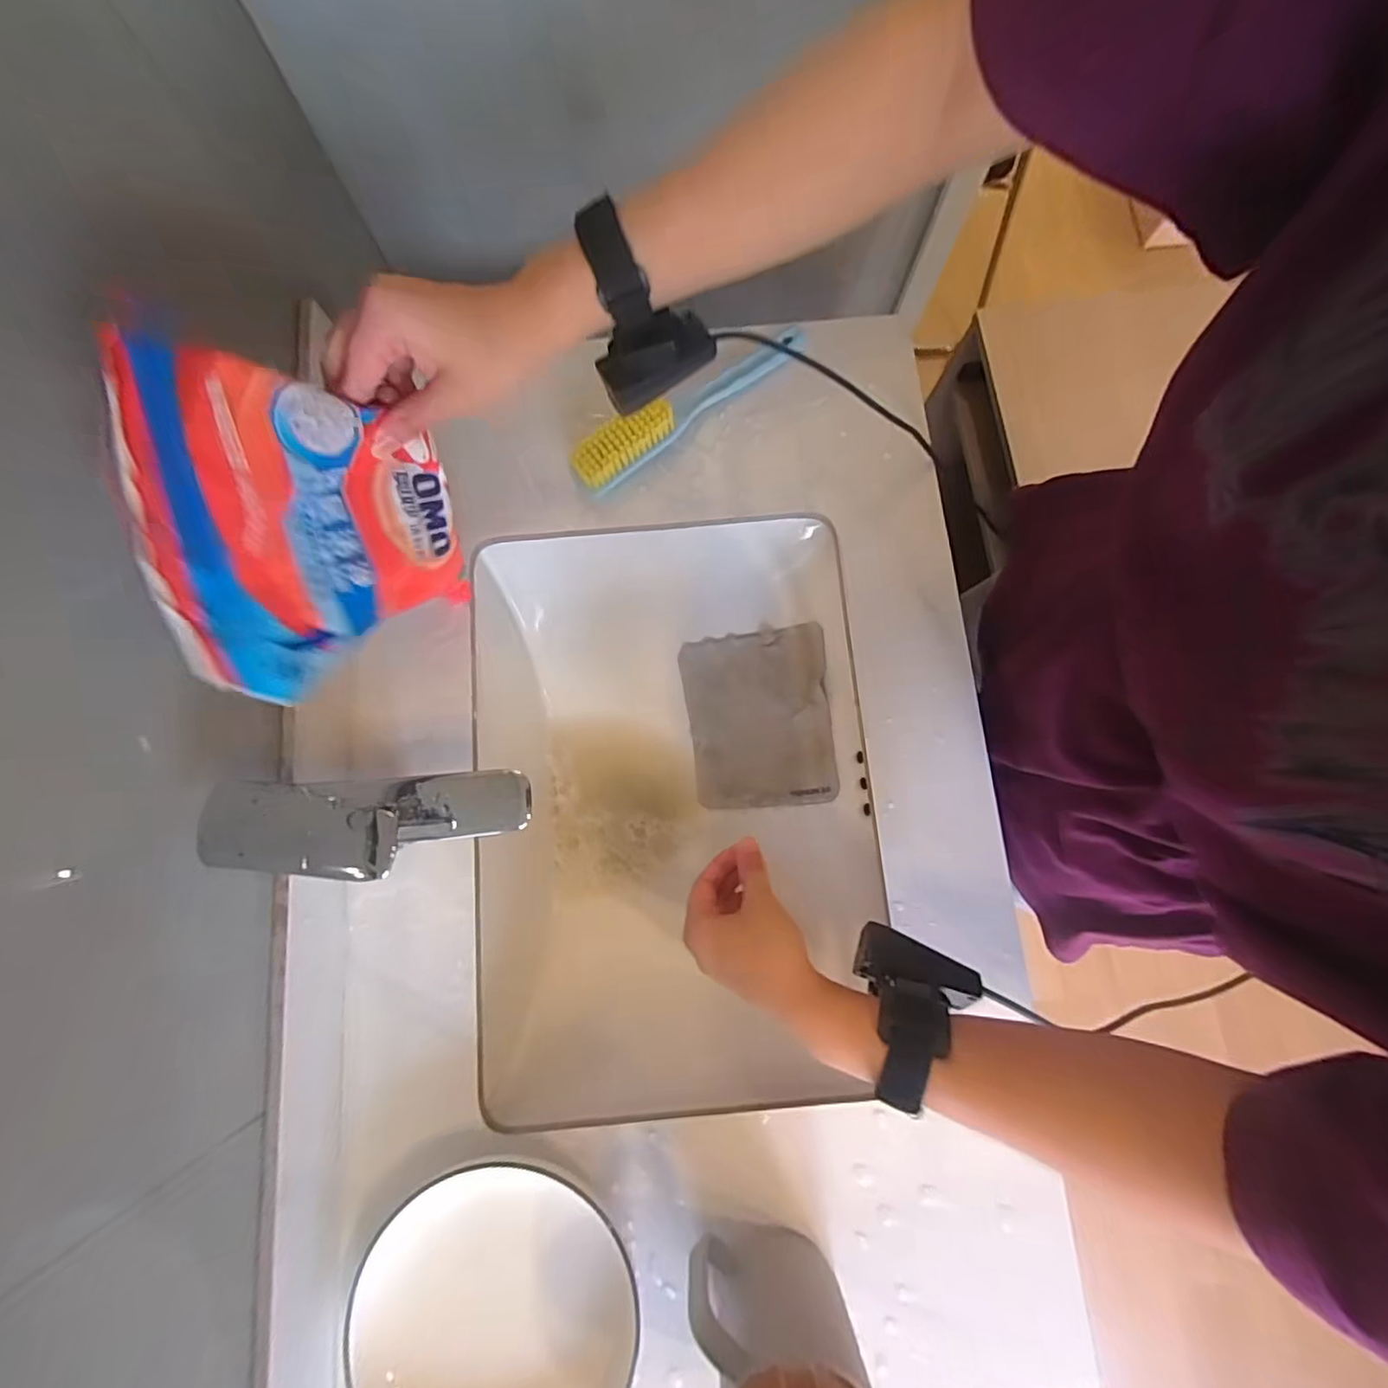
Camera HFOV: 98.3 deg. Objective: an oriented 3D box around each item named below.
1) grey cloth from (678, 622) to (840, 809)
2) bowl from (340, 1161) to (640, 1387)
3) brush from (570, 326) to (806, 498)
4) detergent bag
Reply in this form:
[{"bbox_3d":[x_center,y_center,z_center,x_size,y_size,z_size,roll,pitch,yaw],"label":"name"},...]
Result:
[{"bbox_3d":[0.061,0.023,0.568,0.143,0.025,0.163,-9,83,32],"label":"grey cloth"},{"bbox_3d":[-0.117,0.388,0.376,0.163,0.049,0.164,0,79,0],"label":"bowl"},{"bbox_3d":[-0.002,-0.247,0.503,0.230,0.041,0.033,-36,81,-7],"label":"brush"},{"bbox_3d":[-0.201,-0.101,0.334,0.031,0.188,0.160,5,117,22],"label":"detergent bag"}]

